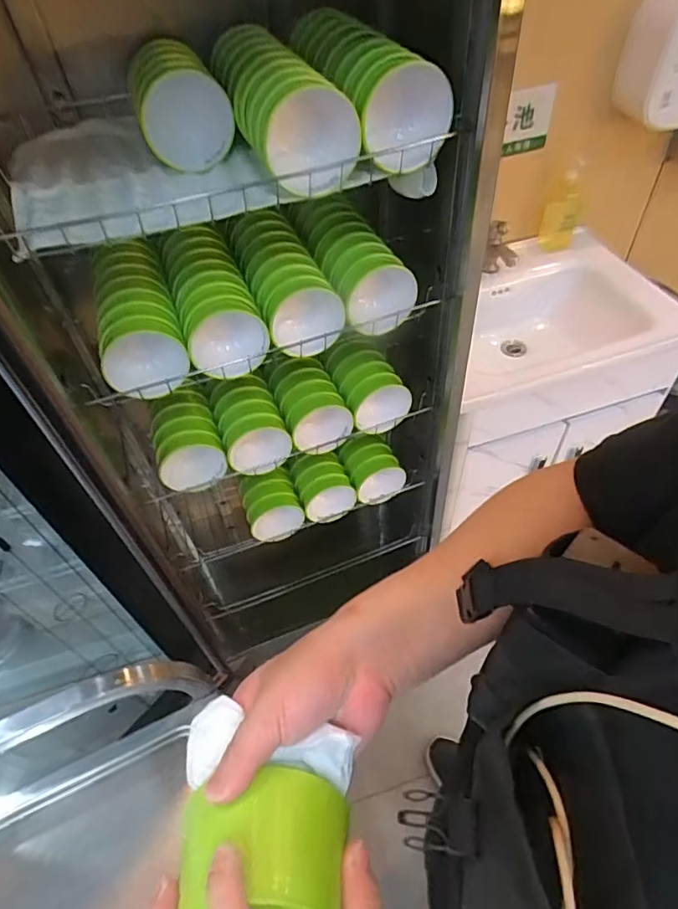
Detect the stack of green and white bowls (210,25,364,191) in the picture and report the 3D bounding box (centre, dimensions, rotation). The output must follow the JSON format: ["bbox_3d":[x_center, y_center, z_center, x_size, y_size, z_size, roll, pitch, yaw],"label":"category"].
[{"bbox_3d":[-0.070,-0.416,0.643,0.094,0.103,0.256,-19,51,-11],"label":"stack of green and white bowls"}]

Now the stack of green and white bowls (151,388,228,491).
[{"bbox_3d":[-0.261,-0.024,0.912,0.110,0.101,0.168,-18,51,-11],"label":"stack of green and white bowls"}]

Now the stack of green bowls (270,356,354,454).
[{"bbox_3d":[-0.055,-0.094,0.952,0.111,0.106,0.153,-20,51,-12],"label":"stack of green bowls"}]

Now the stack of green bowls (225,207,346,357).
[{"bbox_3d":[-0.085,-0.269,0.819,0.112,0.103,0.255,-17,51,-10],"label":"stack of green bowls"}]

